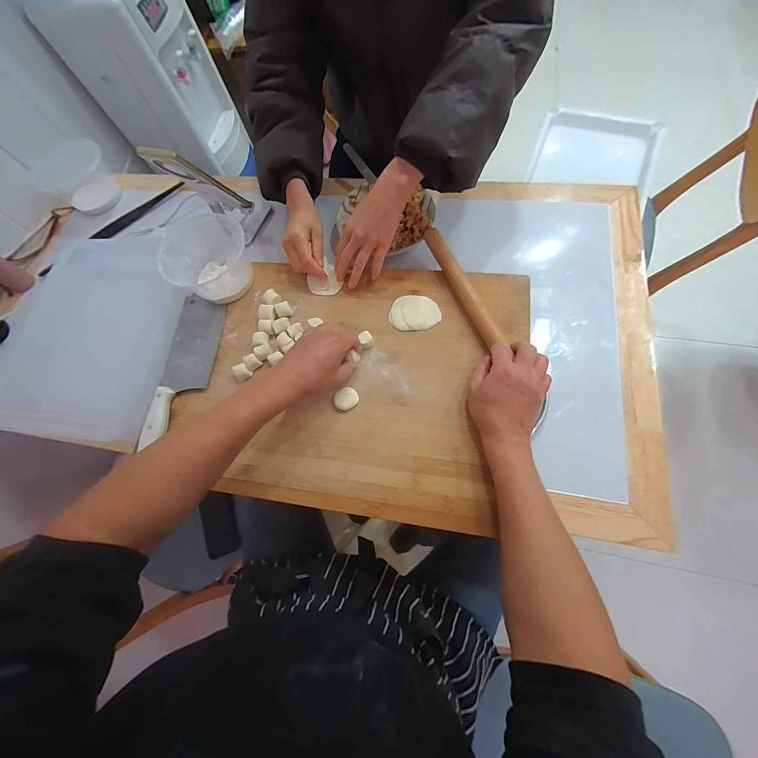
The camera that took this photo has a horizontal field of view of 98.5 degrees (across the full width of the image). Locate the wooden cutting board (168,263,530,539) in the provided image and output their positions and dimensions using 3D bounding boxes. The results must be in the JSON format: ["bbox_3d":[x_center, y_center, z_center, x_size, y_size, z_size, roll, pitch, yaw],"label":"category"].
[{"bbox_3d":[-0.043,-0.008,0.500,0.503,0.037,0.399,8,72,9],"label":"wooden cutting board"}]

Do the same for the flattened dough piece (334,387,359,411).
[{"bbox_3d":[-0.049,0.029,0.483,0.035,0.004,0.033,-24,70,-2],"label":"flattened dough piece"}]

